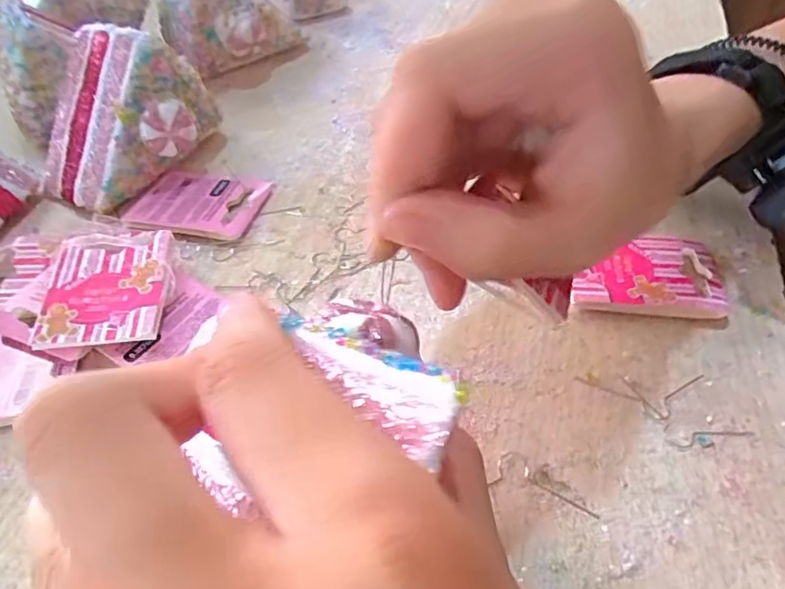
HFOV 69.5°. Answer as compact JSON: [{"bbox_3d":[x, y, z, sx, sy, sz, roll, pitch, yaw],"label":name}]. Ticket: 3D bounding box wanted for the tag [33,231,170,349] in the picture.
[{"bbox_3d":[-0.116,-0.004,0.228,0.045,0.004,0.056,-6,53,-6],"label":"tag"}]

